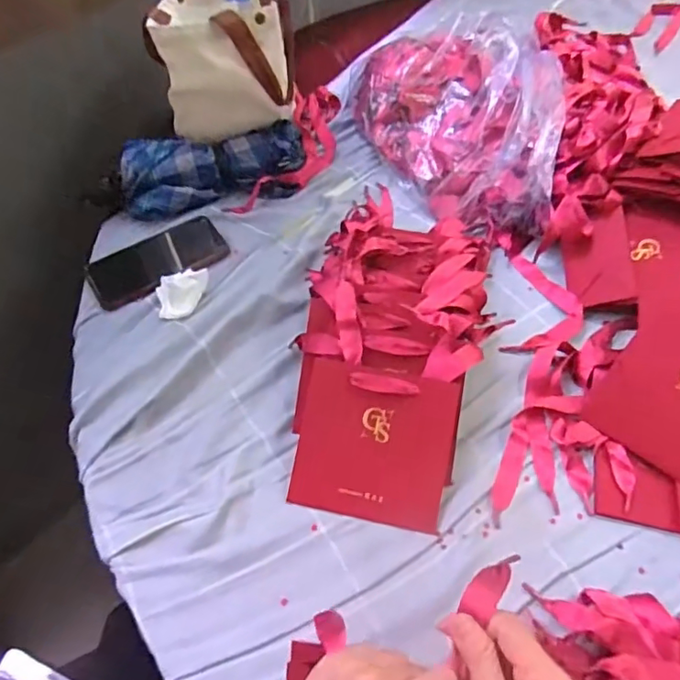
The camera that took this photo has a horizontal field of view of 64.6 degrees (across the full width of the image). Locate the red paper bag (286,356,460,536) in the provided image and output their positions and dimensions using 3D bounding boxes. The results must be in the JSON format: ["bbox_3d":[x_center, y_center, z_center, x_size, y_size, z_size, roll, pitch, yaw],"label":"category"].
[{"bbox_3d":[0.031,0.097,0.504,0.138,0.006,0.138,10,85,6],"label":"red paper bag"}]

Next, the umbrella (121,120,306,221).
[{"bbox_3d":[-0.165,-0.219,0.705,0.241,0.071,0.085,-16,59,-10],"label":"umbrella"}]

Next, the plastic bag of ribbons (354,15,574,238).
[{"bbox_3d":[0.147,-0.300,0.717,0.264,0.118,0.320,6,58,3],"label":"plastic bag of ribbons"}]

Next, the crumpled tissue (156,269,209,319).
[{"bbox_3d":[-0.182,-0.054,0.619,0.062,0.031,0.049,-7,58,-4],"label":"crumpled tissue"}]

